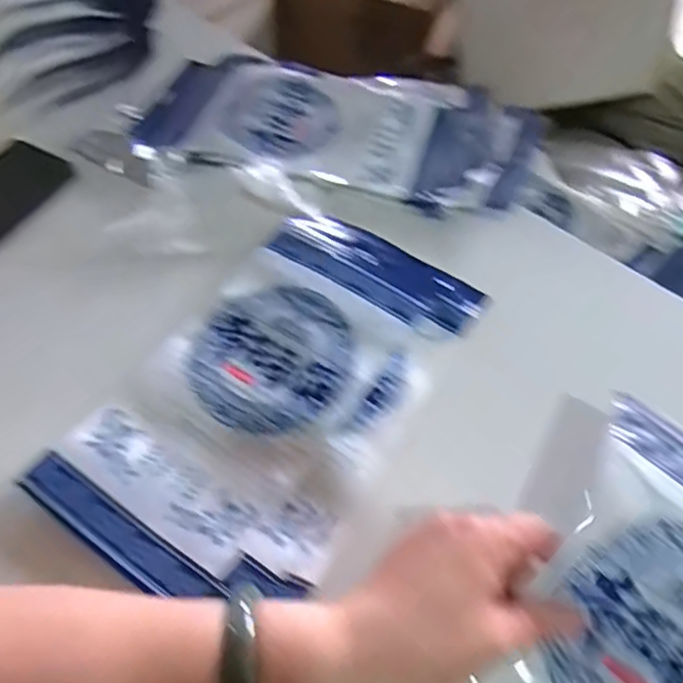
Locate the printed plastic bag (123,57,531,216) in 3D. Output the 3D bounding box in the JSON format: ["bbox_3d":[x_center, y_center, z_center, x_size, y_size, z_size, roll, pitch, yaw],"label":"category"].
[{"bbox_3d":[-0.006,-0.228,0.625,0.388,0.022,0.183,13,55,8],"label":"printed plastic bag"}]

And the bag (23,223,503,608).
[{"bbox_3d":[-0.046,0.024,0.449,0.189,0.017,0.319,26,57,17],"label":"bag"}]

